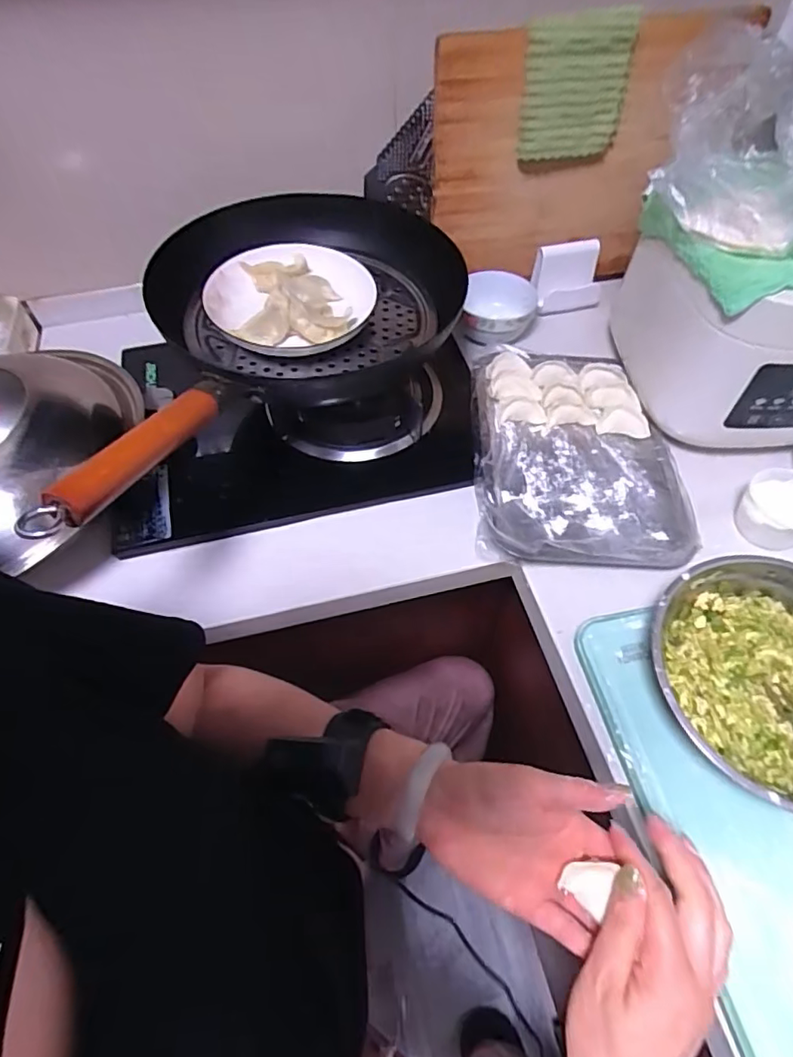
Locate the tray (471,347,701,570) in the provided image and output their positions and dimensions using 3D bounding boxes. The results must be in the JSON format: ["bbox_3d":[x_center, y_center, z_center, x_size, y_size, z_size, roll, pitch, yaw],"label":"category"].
[{"bbox_3d":[0.193,-0.089,0.592,0.210,0.033,0.290,2,56,3],"label":"tray"}]

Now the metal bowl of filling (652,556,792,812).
[{"bbox_3d":[0.298,0.118,0.428,0.186,0.065,0.192,-1,56,1],"label":"metal bowl of filling"}]

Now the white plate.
[{"bbox_3d":[-0.109,-0.241,0.559,0.165,0.037,0.151,1,60,-2],"label":"white plate"}]

